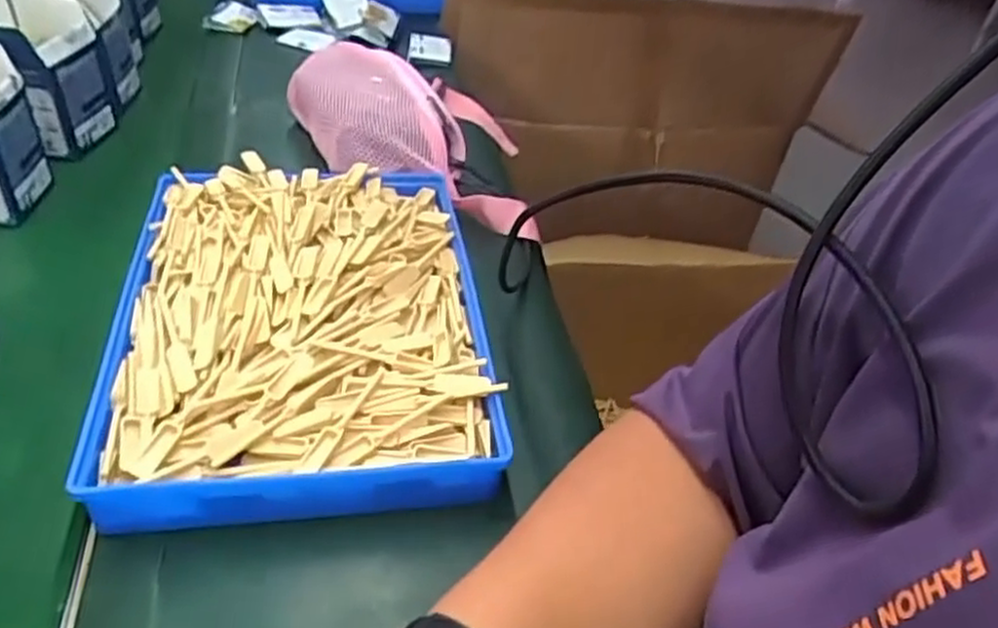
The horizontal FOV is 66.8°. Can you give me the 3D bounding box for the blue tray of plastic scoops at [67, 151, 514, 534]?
[{"bbox_3d":[-0.136,-0.003,0.519,0.230,0.050,0.305,-3,42,-12],"label":"blue tray of plastic scoops"}]

